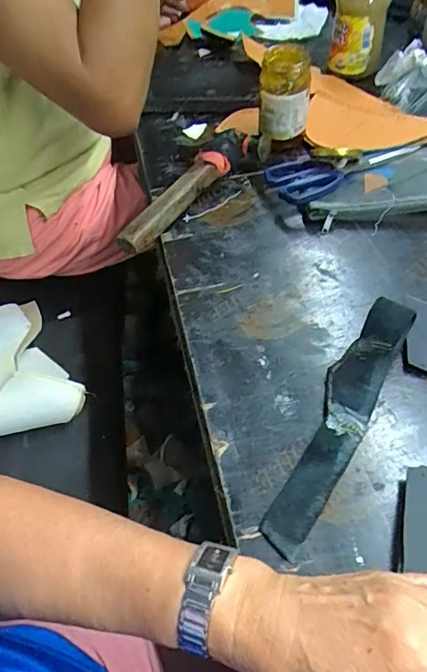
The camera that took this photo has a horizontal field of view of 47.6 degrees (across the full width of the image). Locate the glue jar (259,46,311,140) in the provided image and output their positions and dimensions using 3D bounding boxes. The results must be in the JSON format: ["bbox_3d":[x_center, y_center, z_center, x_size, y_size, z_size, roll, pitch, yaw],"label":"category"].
[{"bbox_3d":[0.084,-0.282,0.576,0.056,0.098,0.056,-2,51,2],"label":"glue jar"}]

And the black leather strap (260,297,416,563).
[{"bbox_3d":[0.092,0.057,0.355,0.041,0.044,0.200,24,56,21],"label":"black leather strap"}]

